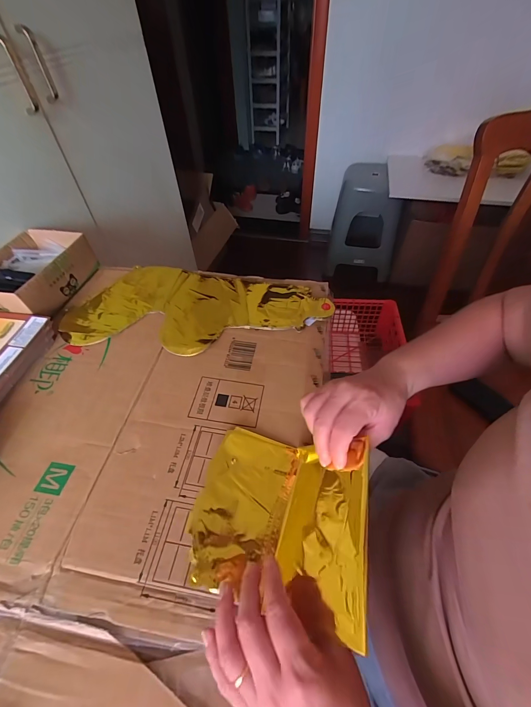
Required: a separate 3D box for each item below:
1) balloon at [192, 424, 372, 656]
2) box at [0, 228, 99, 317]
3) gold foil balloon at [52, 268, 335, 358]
[{"bbox_3d":[0.009,0.147,0.295,0.161,0.068,0.152,9,52,11],"label":"balloon"},{"bbox_3d":[-0.414,-0.139,0.536,0.139,0.069,0.177,7,51,9],"label":"box"},{"bbox_3d":[-0.109,-0.077,0.510,0.415,0.010,0.193,6,51,9],"label":"gold foil balloon"}]

